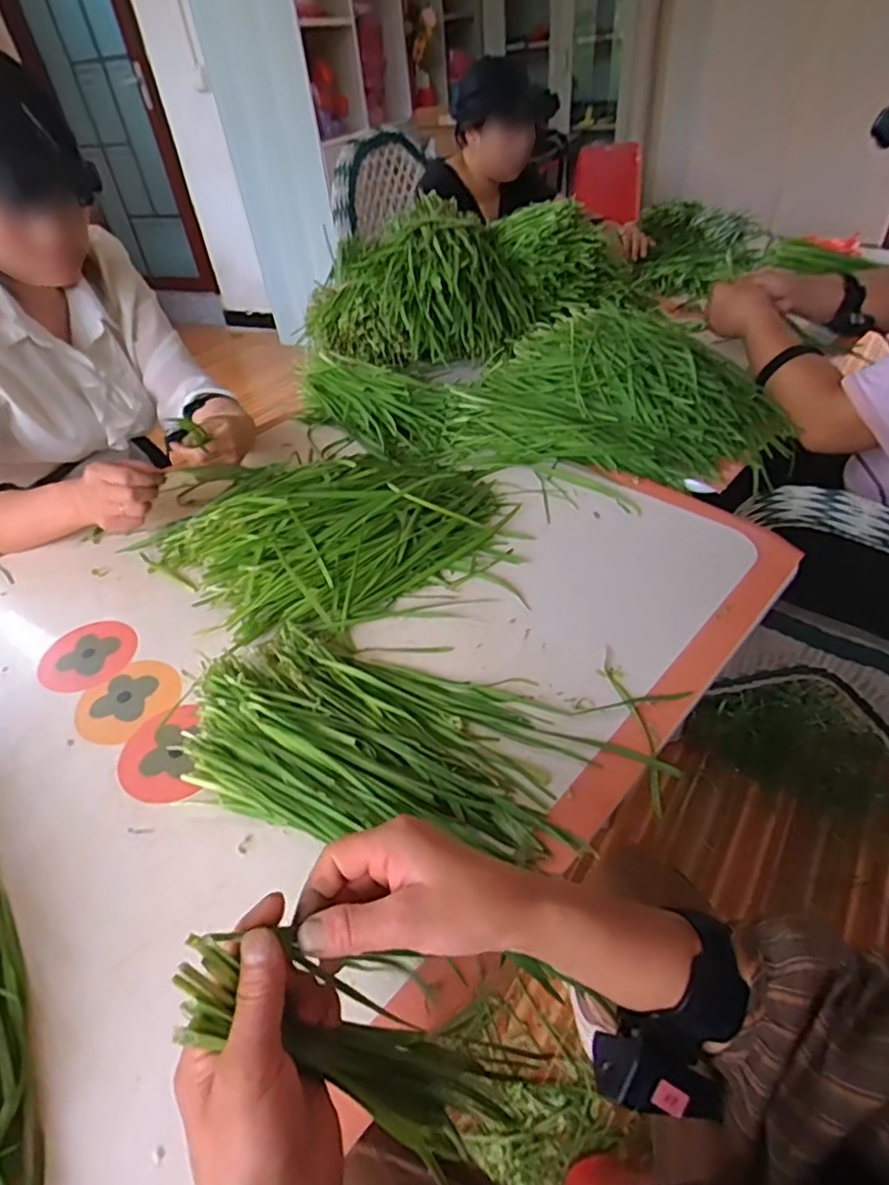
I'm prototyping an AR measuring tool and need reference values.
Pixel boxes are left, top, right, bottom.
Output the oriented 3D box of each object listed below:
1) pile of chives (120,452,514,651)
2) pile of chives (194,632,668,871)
[{"bbox_3d":[-0.132,-0.106,0.715,0.360,0.069,0.287,-32,48,-26],"label":"pile of chives"},{"bbox_3d":[-0.044,0.126,0.499,0.363,0.040,0.182,14,46,22],"label":"pile of chives"}]

